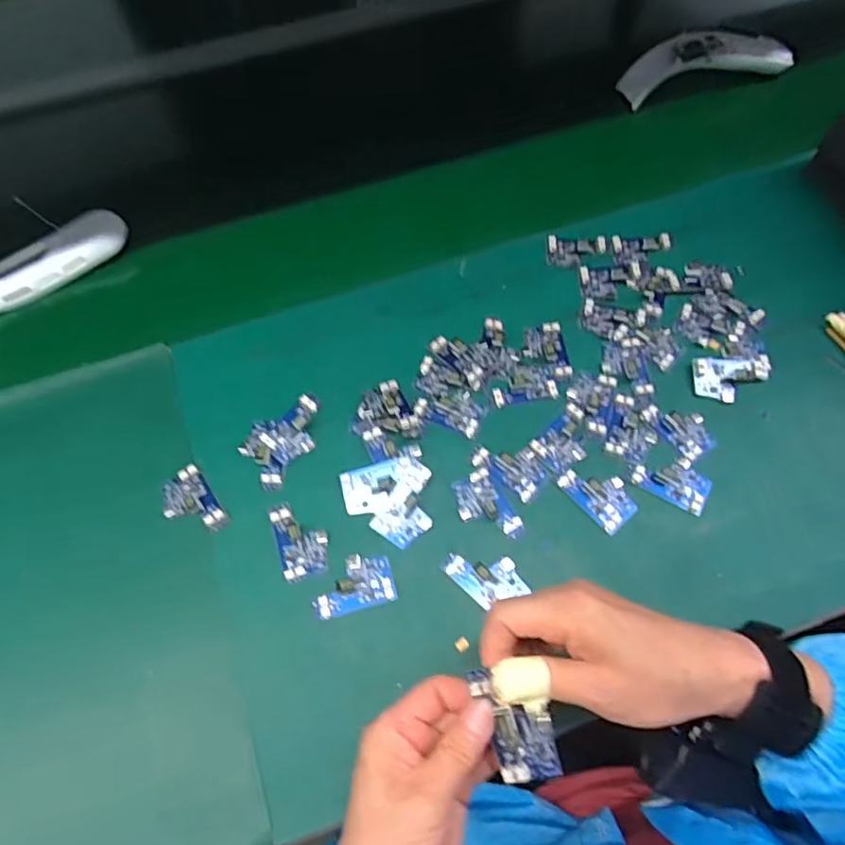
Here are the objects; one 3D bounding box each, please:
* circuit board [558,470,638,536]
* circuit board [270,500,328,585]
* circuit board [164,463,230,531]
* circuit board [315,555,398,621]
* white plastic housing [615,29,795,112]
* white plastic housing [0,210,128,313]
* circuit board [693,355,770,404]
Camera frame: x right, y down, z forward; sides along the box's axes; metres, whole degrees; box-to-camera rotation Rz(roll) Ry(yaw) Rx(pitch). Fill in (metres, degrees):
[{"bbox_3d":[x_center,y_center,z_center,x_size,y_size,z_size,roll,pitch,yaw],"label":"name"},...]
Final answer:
[{"bbox_3d":[0.134,0.053,0.432,0.036,0.004,0.054,-38,68,-16],"label":"circuit board"},{"bbox_3d":[-0.090,0.084,0.424,0.035,0.006,0.059,-18,64,-8],"label":"circuit board"},{"bbox_3d":[-0.176,0.063,0.438,0.035,0.004,0.057,-35,67,-15],"label":"circuit board"},{"bbox_3d":[-0.049,0.114,0.405,0.056,0.008,0.038,-15,64,-6],"label":"circuit board"},{"bbox_3d":[0.319,-0.406,0.642,0.196,0.041,0.063,-13,63,-5],"label":"white plastic housing"},{"bbox_3d":[-0.375,-0.149,0.532,0.191,0.062,0.045,-36,68,-16],"label":"white plastic housing"},{"bbox_3d":[0.256,-0.037,0.471,0.062,0.006,0.038,-3,63,0],"label":"circuit board"}]

